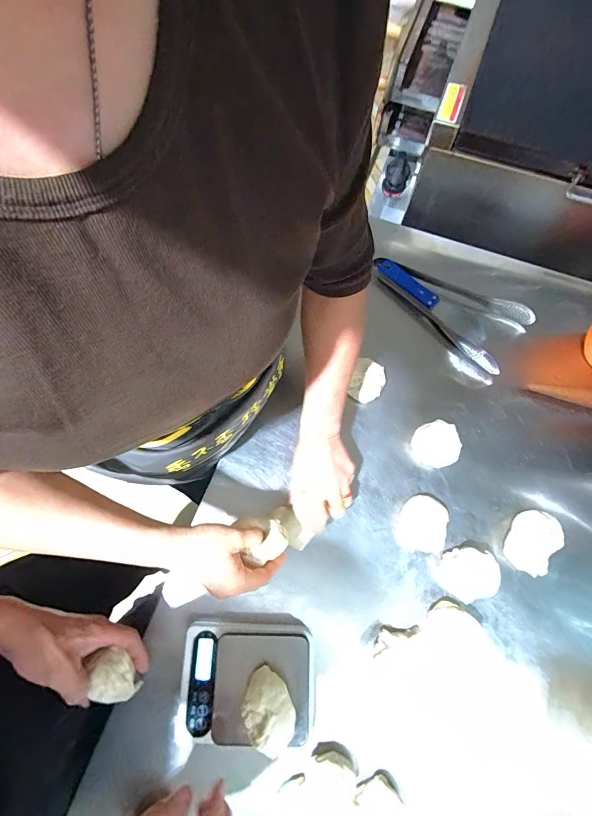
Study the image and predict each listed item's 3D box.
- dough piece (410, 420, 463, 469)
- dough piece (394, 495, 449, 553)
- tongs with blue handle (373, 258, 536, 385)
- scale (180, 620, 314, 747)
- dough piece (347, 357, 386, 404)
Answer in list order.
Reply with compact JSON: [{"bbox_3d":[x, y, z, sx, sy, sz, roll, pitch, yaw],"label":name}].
[{"bbox_3d":[0.218,0.056,0.542,0.067,0.035,0.070,-24,79,-7],"label":"dough piece"},{"bbox_3d":[0.185,0.172,0.518,0.066,0.024,0.079,12,77,1],"label":"dough piece"},{"bbox_3d":[0.255,-0.175,0.595,0.261,0.044,0.121,37,79,6],"label":"tongs with blue handle"},{"bbox_3d":[-0.063,0.359,0.462,0.173,0.042,0.140,3,77,-1],"label":"scale"},{"bbox_3d":[0.114,-0.042,0.559,0.051,0.038,0.062,18,77,3],"label":"dough piece"}]

